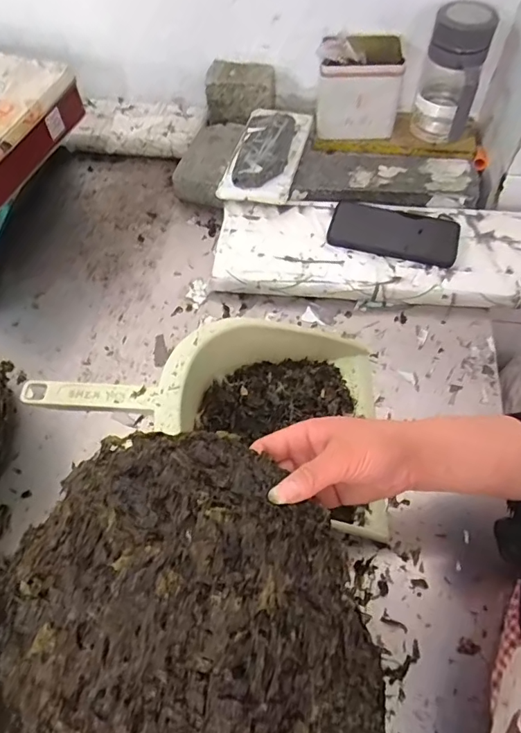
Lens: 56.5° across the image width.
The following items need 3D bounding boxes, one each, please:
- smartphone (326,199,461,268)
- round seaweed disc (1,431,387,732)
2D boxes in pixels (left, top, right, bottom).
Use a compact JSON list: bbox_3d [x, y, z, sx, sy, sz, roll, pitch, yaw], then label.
[{"bbox_3d":[0.177,-0.181,0.643,0.163,0.014,0.088,14,59,11],"label":"smartphone"},{"bbox_3d":[-0.022,0.138,0.283,0.217,0.012,0.193,27,49,-11],"label":"round seaweed disc"}]

